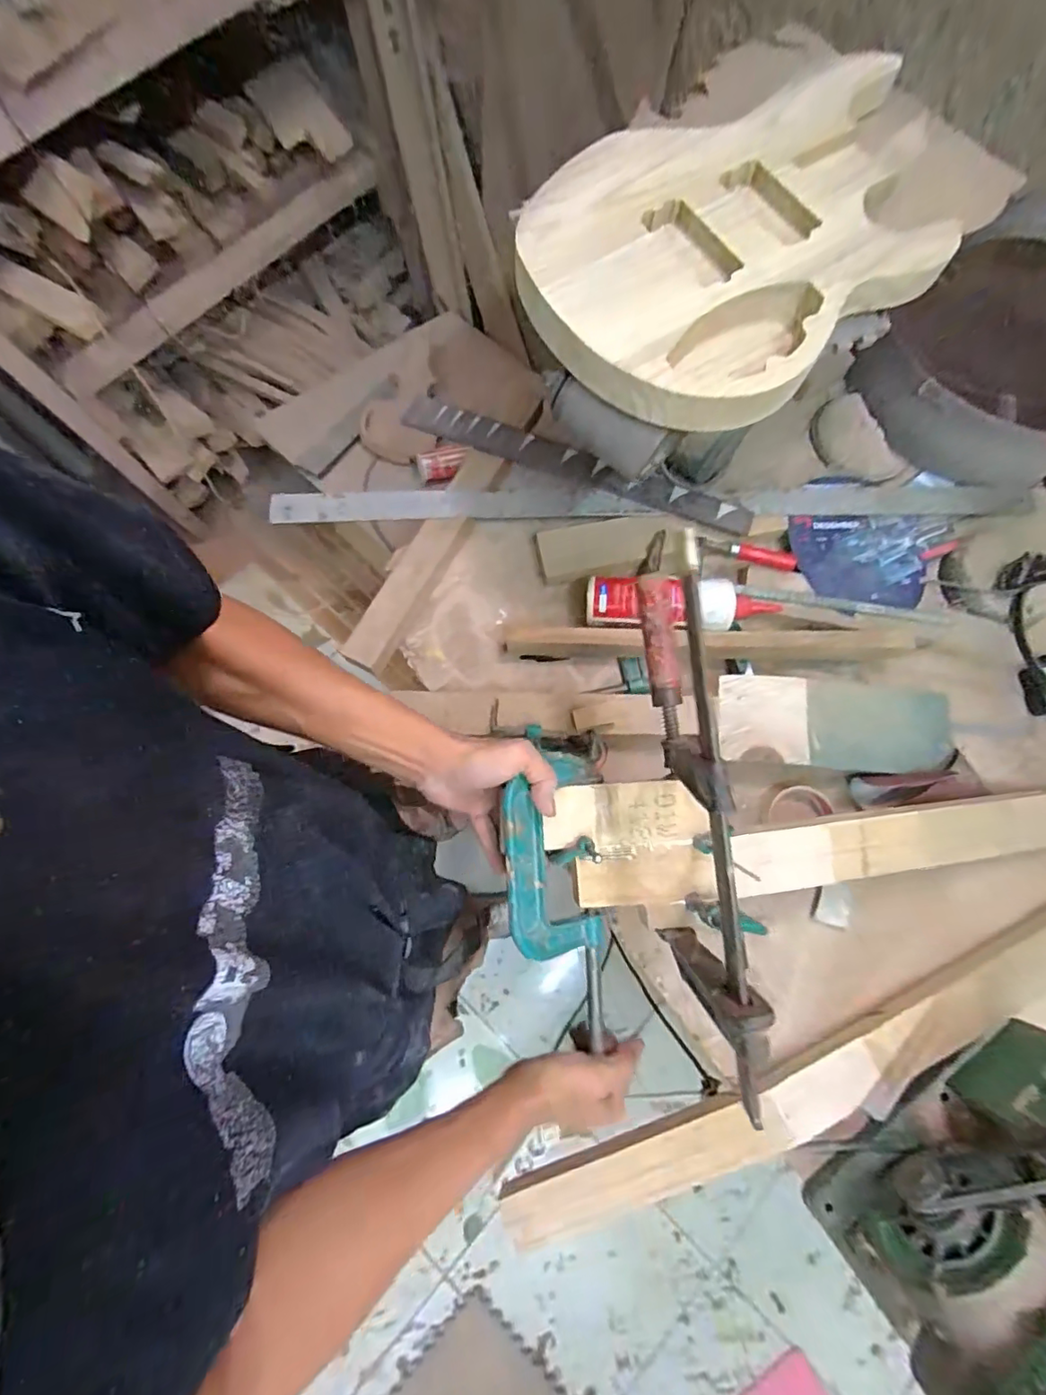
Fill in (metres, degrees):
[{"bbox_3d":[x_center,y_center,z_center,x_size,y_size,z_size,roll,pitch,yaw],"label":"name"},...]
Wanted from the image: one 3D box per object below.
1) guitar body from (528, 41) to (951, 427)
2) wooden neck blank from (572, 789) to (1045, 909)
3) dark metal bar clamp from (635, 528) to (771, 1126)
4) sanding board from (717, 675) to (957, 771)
[{"bbox_3d":[0.224,-0.460,0.530,0.481,0.045,0.314,-41,78,-9],"label":"guitar body"},{"bbox_3d":[0.328,0.148,0.538,0.571,0.035,0.061,-3,75,-14],"label":"wooden neck blank"},{"bbox_3d":[0.132,0.062,0.424,0.034,0.150,0.335,-5,88,2],"label":"dark metal bar clamp"},{"bbox_3d":[0.386,0.033,0.657,0.296,0.025,0.105,2,76,-5],"label":"sanding board"}]

